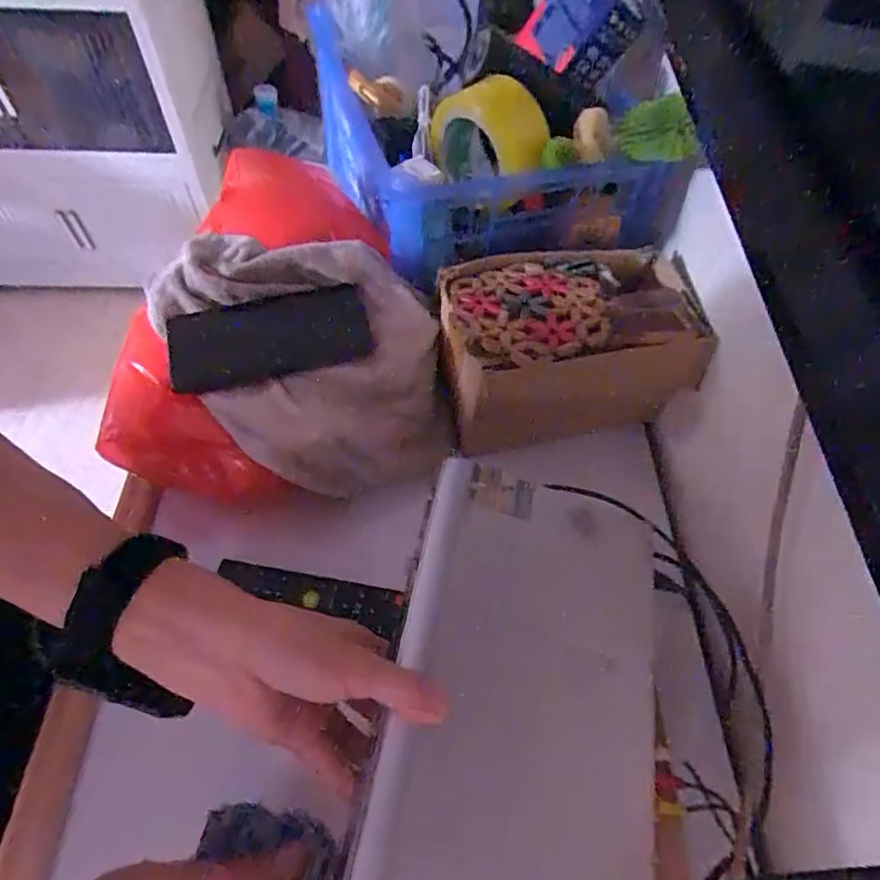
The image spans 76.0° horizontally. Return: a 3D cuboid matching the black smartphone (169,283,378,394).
[{"bbox_3d":[-0.143,-0.085,0.478,0.166,0.015,0.075,-12,76,-10],"label":"black smartphone"}]

